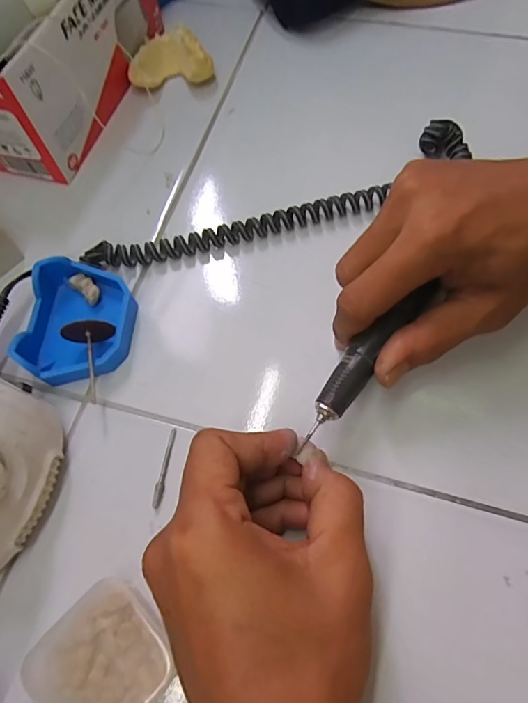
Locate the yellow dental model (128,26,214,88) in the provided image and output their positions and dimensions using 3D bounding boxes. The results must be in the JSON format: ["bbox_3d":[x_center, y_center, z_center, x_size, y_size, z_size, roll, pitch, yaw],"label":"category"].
[{"bbox_3d":[-0.079,-0.249,0.372,0.067,0.028,0.050,-7,66,-1],"label":"yellow dental model"}]

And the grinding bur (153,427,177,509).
[{"bbox_3d":[-0.056,0.065,0.246,0.005,0.004,0.043,6,66,5],"label":"grinding bur"}]

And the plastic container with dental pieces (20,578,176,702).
[{"bbox_3d":[-0.074,0.145,0.204,0.057,0.022,0.057,-42,71,-15],"label":"plastic container with dental pieces"}]

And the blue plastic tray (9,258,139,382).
[{"bbox_3d":[-0.114,-0.020,0.274,0.063,0.027,0.078,1,66,3],"label":"blue plastic tray"}]

